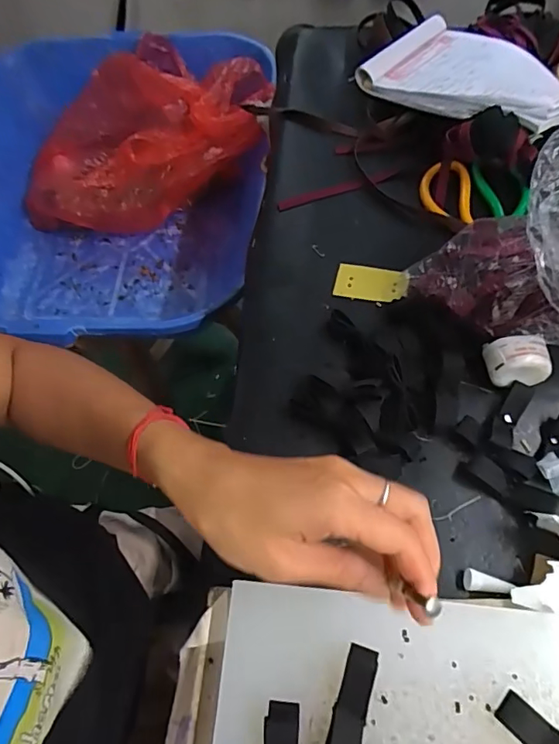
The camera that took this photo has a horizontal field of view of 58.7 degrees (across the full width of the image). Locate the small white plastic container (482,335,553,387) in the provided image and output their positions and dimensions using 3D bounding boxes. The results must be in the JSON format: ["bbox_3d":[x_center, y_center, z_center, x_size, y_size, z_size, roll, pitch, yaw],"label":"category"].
[{"bbox_3d":[0.189,-0.008,0.400,0.046,0.044,0.028,-4,63,4],"label":"small white plastic container"}]

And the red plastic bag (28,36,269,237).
[{"bbox_3d":[-0.224,-0.411,0.843,0.403,0.205,0.300,-1,63,5],"label":"red plastic bag"}]

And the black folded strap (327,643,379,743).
[{"bbox_3d":[0.040,0.191,0.279,0.018,0.013,0.065,14,65,13],"label":"black folded strap"}]

